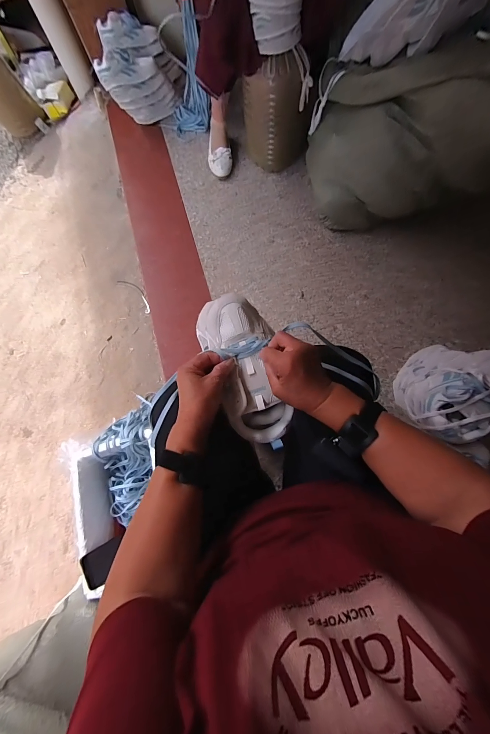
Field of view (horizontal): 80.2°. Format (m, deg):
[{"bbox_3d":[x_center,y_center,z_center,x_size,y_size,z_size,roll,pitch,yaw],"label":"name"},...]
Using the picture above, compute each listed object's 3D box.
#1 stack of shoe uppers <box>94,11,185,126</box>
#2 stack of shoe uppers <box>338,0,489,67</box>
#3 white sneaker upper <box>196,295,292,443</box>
[{"bbox_3d":[-0.400,-1.158,1.151,0.271,0.223,0.269,-2,75,4],"label":"stack of shoe uppers"},{"bbox_3d":[0.404,-0.884,0.716,0.332,0.114,0.157,-2,77,29],"label":"stack of shoe uppers"},{"bbox_3d":[0.000,-0.002,0.473,0.113,0.071,0.239,-18,81,-2],"label":"white sneaker upper"}]

